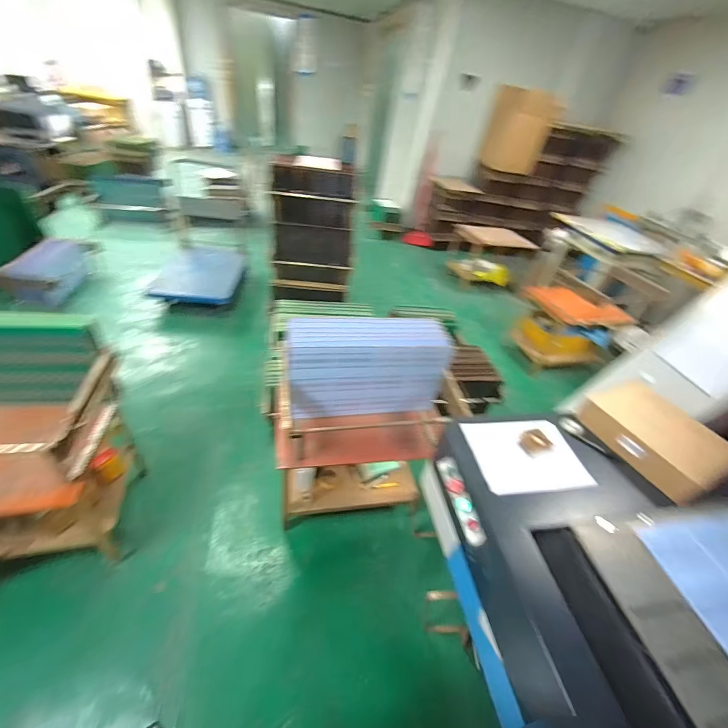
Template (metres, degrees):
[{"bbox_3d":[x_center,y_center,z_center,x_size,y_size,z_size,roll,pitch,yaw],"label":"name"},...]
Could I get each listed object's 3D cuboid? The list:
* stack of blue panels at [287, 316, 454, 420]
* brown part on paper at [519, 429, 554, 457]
[{"bbox_3d":[0.013,0.003,1.329,0.603,0.320,0.246,-2,41,-13],"label":"stack of blue panels"},{"bbox_3d":[0.485,0.221,0.967,0.087,0.013,0.072,-10,45,-18],"label":"brown part on paper"}]

